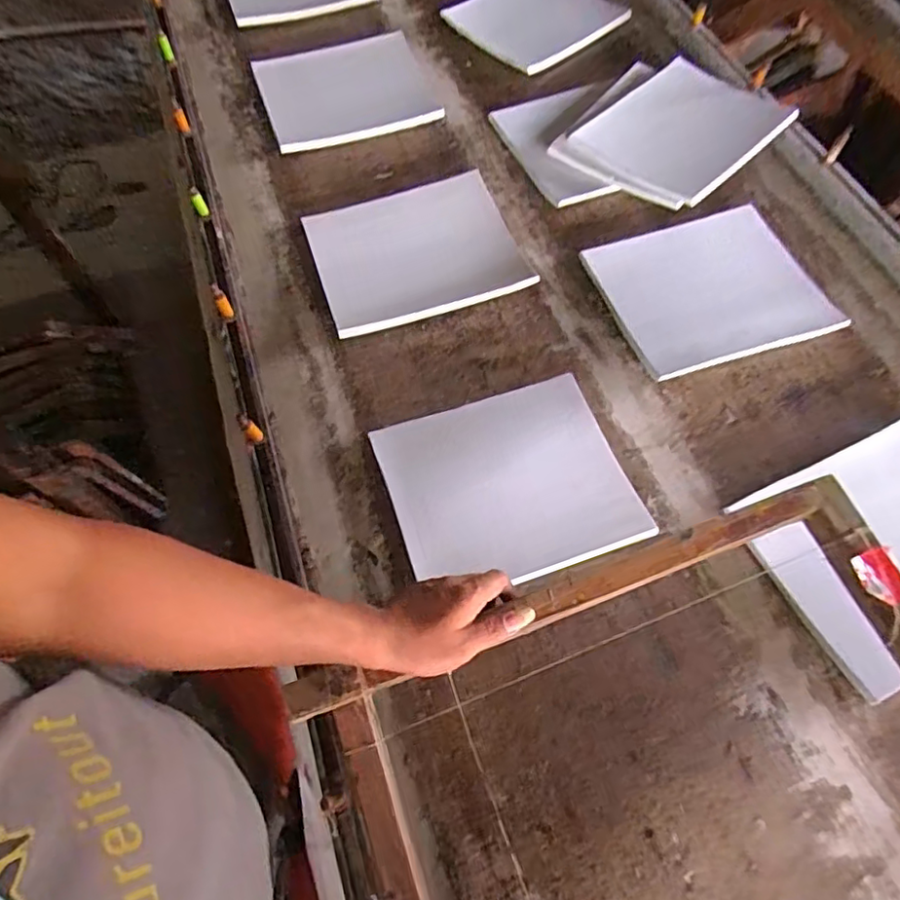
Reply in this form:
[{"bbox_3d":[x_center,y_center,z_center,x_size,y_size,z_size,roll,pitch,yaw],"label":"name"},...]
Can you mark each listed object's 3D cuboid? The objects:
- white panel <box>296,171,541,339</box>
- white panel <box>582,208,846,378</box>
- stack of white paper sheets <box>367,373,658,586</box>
[{"bbox_3d":[-0.048,-0.282,0.842,0.277,0.025,0.233,-17,64,-8],"label":"white panel"},{"bbox_3d":[0.344,-0.219,0.806,0.268,0.033,0.237,-18,64,-9],"label":"white panel"},{"bbox_3d":[0.063,0.039,0.685,0.256,0.013,0.221,-20,70,-2],"label":"stack of white paper sheets"}]

